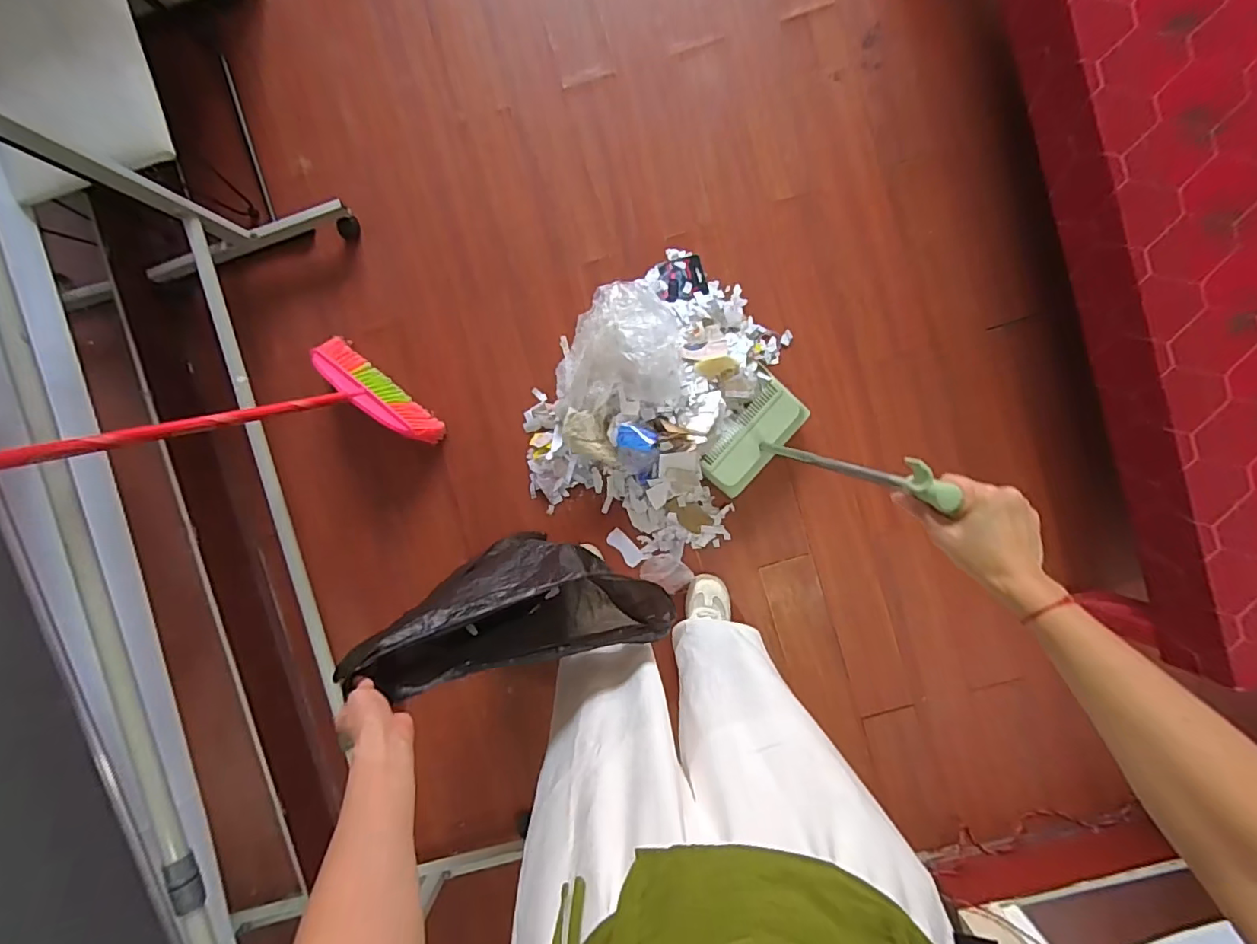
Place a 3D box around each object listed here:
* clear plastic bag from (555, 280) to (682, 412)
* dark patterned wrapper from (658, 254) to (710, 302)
[{"bbox_3d":[-0.031,-0.280,1.172,0.275,0.137,0.268,-6,92,4],"label":"clear plastic bag"},{"bbox_3d":[0.122,-0.437,1.223,0.107,0.009,0.097,-12,92,4],"label":"dark patterned wrapper"}]

